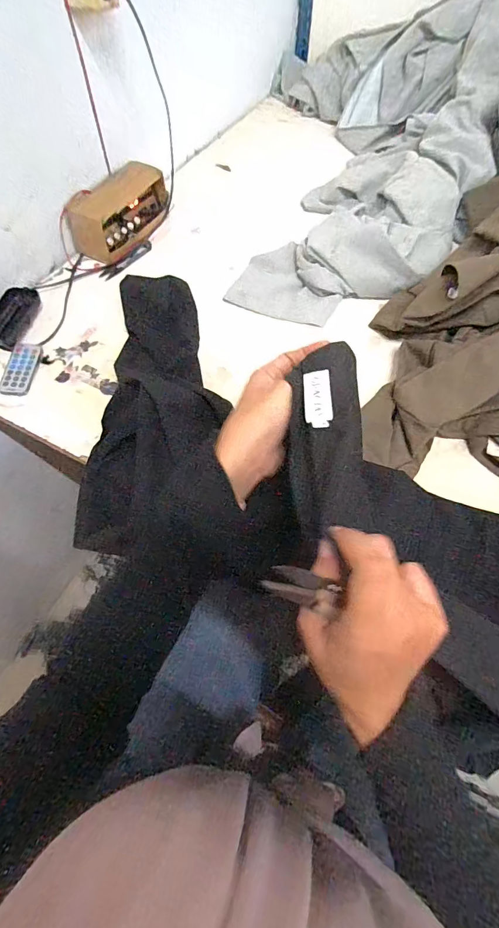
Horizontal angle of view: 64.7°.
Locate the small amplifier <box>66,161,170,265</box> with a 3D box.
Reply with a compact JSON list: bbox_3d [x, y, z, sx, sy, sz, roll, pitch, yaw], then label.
[{"bbox_3d":[-0.221,-0.441,0.691,0.080,0.078,0.190,31,65,16],"label":"small amplifier"}]

